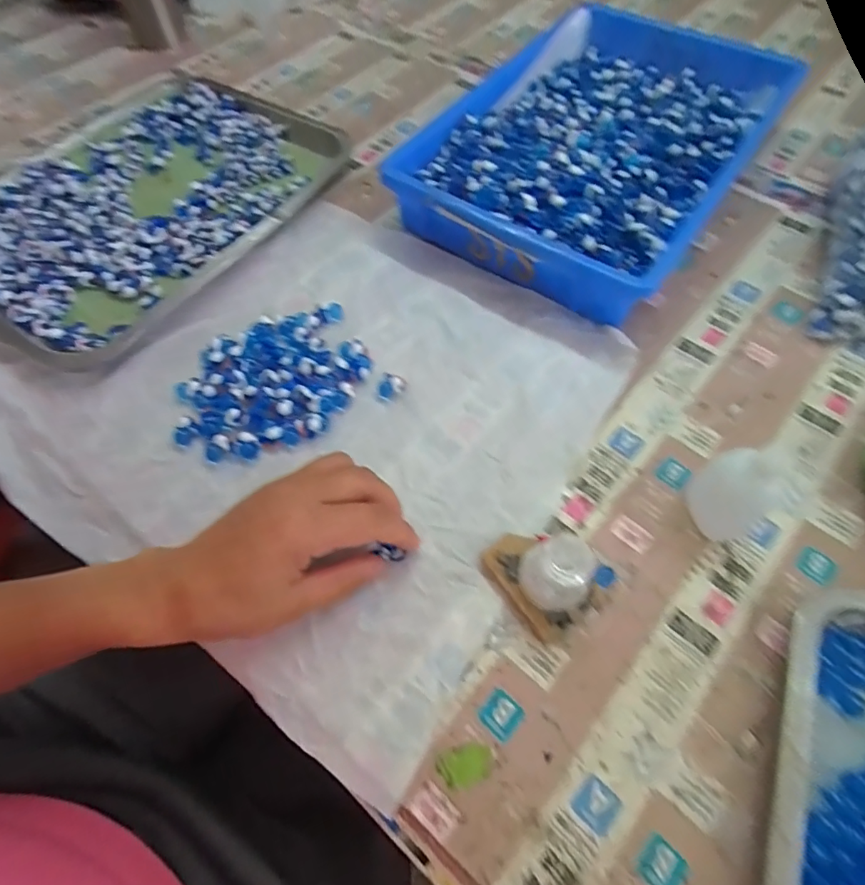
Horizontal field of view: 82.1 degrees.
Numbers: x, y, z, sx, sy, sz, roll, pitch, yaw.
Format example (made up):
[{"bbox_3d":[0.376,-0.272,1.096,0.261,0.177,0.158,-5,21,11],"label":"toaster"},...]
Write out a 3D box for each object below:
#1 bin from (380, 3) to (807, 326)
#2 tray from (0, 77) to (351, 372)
[{"bbox_3d":[0.159,-0.285,0.473,0.251,0.057,0.377,33,67,17],"label":"bin"},{"bbox_3d":[-0.280,-0.244,0.481,0.295,0.020,0.365,27,65,15],"label":"tray"}]

